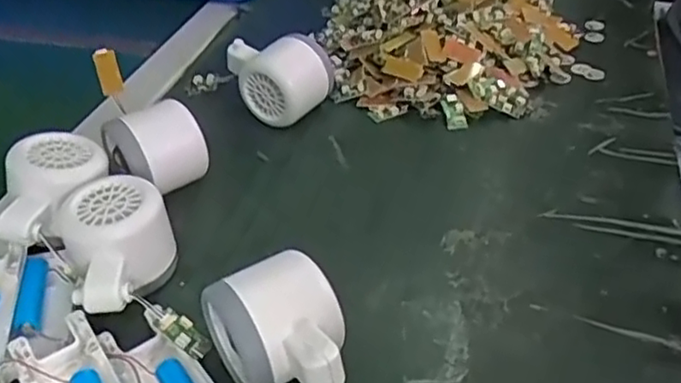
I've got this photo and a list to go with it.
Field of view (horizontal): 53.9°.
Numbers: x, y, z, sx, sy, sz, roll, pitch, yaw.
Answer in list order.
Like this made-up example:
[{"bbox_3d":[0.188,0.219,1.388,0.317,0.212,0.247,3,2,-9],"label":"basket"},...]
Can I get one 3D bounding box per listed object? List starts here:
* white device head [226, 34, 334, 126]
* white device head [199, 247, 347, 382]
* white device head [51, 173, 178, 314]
[{"bbox_3d":[-0.052,-0.090,0.533,0.083,0.057,0.053,17,43,24],"label":"white device head"},{"bbox_3d":[-0.028,0.073,0.327,0.062,0.053,0.078,-17,41,-17],"label":"white device head"},{"bbox_3d":[-0.127,0.033,0.389,0.060,0.050,0.082,-17,41,-17],"label":"white device head"}]

